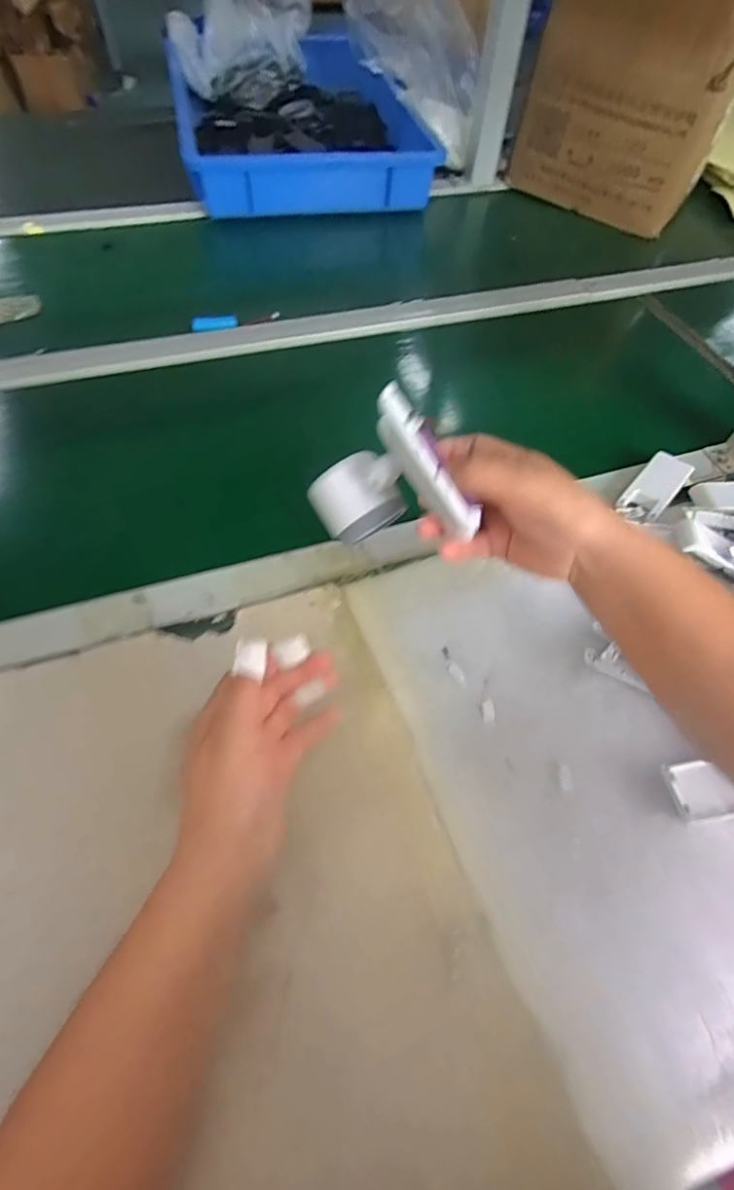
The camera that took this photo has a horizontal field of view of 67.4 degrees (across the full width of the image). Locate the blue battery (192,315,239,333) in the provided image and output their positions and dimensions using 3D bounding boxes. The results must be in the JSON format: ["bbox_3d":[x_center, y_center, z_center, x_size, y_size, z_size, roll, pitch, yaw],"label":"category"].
[{"bbox_3d":[-0.184,-0.329,0.666,0.054,0.015,0.014,-10,58,-10],"label":"blue battery"}]

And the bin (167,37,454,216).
[{"bbox_3d":[-0.133,-0.810,0.939,0.362,0.079,0.556,-10,58,-10],"label":"bin"}]

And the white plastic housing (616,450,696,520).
[{"bbox_3d":[0.279,-0.104,0.531,0.037,0.011,0.101,37,62,19],"label":"white plastic housing"}]

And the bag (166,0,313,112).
[{"bbox_3d":[-0.231,-1.017,0.971,0.223,0.171,0.195,24,58,12],"label":"bag"}]

